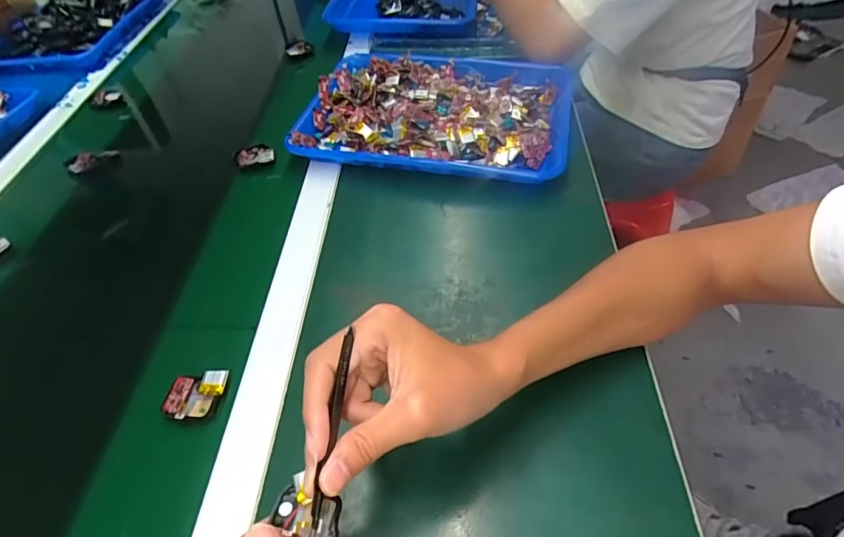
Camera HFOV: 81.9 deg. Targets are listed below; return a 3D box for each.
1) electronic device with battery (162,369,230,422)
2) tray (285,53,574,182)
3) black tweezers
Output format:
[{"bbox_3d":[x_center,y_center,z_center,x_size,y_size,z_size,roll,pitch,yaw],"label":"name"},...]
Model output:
[{"bbox_3d":[-0.187,0.104,0.403,0.046,0.012,0.042,-1,49,6],"label":"electronic device with battery"},{"bbox_3d":[0.025,-0.212,0.646,0.331,0.051,0.267,7,50,13],"label":"tray"},{"bbox_3d":[-0.048,0.087,0.261,0.006,0.009,0.099,8,81,13],"label":"black tweezers"}]

